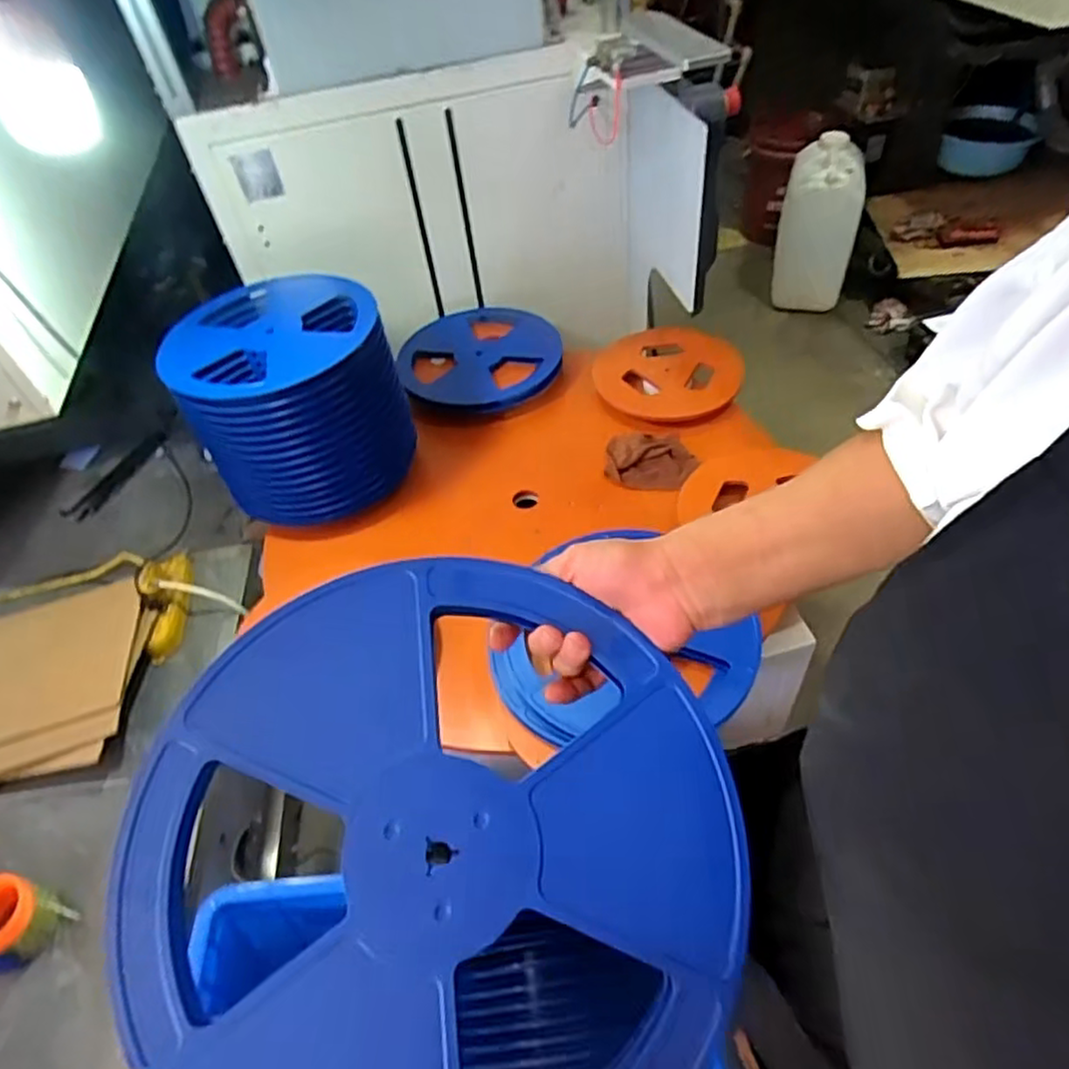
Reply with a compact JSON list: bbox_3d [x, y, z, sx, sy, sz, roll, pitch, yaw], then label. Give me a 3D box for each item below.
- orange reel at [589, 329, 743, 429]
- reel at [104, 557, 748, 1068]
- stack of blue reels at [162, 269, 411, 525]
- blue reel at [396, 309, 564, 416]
[{"bbox_3d":[0.246,-0.309,1.294,0.265,0.030,0.256,2,49,8],"label":"orange reel"},{"bbox_3d":[-0.054,0.157,0.371,0.315,0.023,0.284,-11,70,-7],"label":"reel"},{"bbox_3d":[-0.375,-0.227,1.143,0.296,0.278,0.282,-10,48,-2],"label":"stack of blue reels"},{"bbox_3d":[-0.108,-0.360,1.369,0.314,0.035,0.306,-11,48,-3],"label":"blue reel"}]

